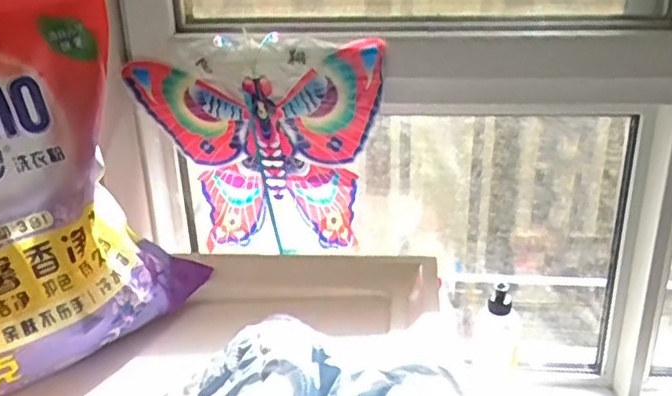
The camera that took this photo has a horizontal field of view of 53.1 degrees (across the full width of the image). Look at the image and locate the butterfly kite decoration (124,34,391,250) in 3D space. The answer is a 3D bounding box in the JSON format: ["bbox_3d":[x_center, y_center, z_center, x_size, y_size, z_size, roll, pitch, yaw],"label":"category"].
[{"bbox_3d":[-0.090,-0.052,0.834,0.294,0.249,0.045,2,24,9],"label":"butterfly kite decoration"}]

